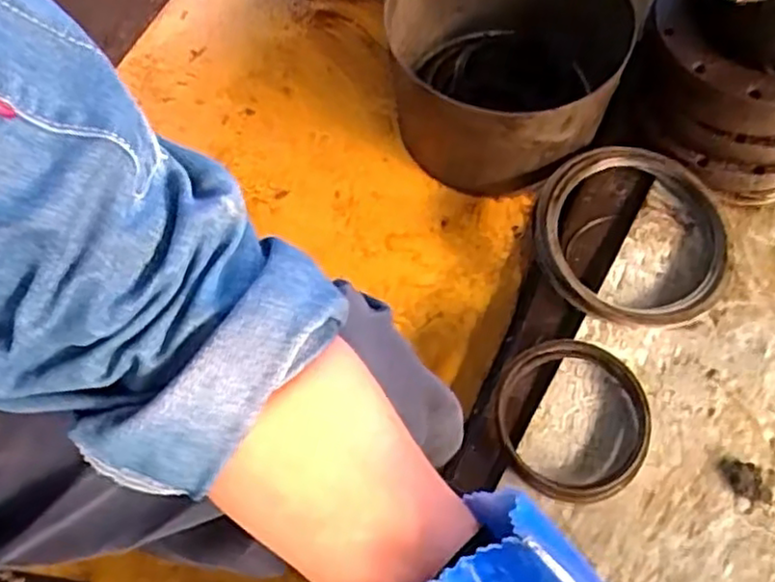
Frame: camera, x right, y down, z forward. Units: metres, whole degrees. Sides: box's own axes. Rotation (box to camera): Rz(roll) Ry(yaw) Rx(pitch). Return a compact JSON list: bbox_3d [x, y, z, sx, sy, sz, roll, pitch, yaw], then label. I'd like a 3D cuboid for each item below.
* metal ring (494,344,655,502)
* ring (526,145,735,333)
[{"bbox_3d":[0.193,0.136,0.730,0.157,0.025,0.161,-2,74,6],"label":"metal ring"},{"bbox_3d":[0.276,-0.066,0.789,0.214,0.042,0.222,3,67,-8],"label":"ring"}]

